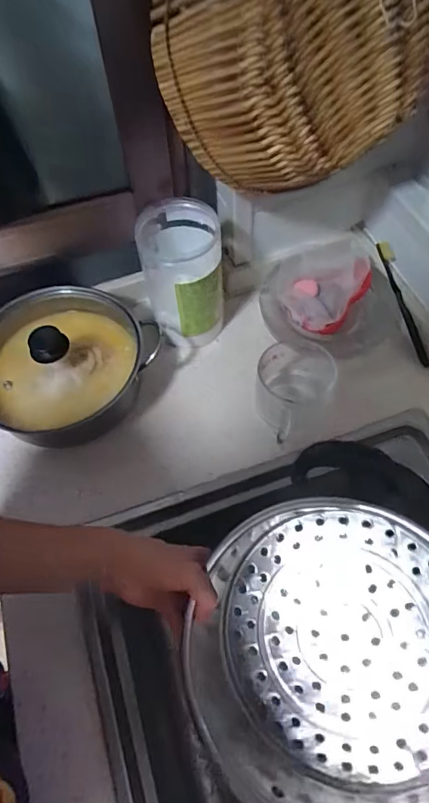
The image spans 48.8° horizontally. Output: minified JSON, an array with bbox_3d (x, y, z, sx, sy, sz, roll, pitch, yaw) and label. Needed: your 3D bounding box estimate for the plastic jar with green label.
[{"bbox_3d":[-0.040,-0.160,0.611,0.095,0.164,0.115,-12,60,-4],"label":"plastic jar with green label"}]

